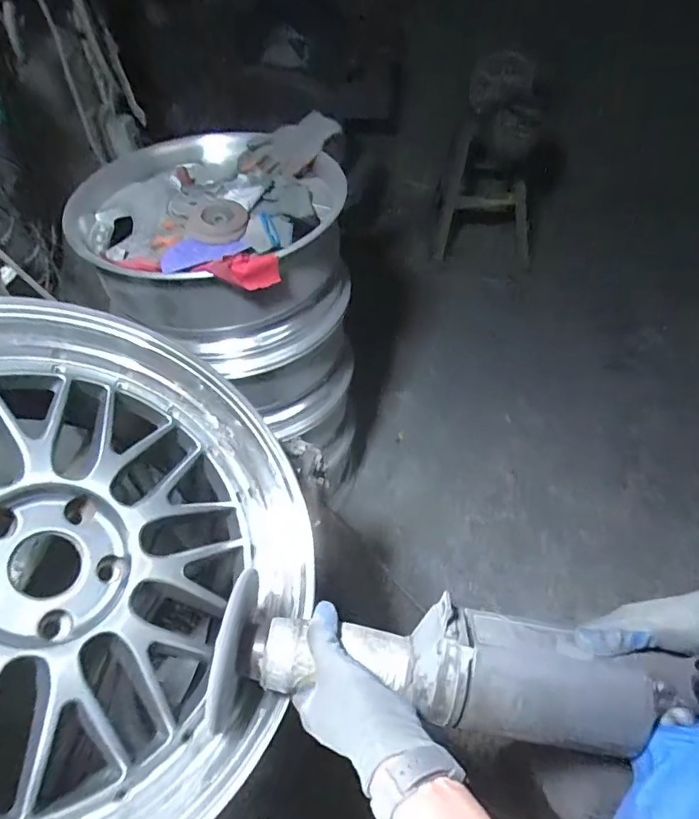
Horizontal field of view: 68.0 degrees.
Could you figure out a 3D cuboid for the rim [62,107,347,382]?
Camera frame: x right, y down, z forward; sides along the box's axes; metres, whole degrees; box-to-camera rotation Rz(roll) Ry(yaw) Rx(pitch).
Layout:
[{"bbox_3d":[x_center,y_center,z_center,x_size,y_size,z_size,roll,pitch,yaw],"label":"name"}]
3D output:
[{"bbox_3d":[-0.260,-0.315,1.036,0.499,0.255,0.433,-4,51,-1],"label":"rim"}]

